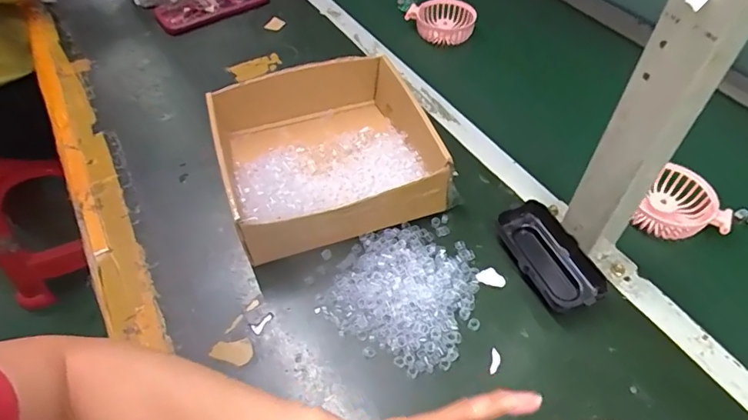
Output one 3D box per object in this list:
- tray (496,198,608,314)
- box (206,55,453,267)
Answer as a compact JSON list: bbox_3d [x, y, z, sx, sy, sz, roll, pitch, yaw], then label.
[{"bbox_3d":[0.157,0.045,0.444,0.058,0.029,0.110,-20,53,-14],"label":"tray"},{"bbox_3d":[-0.050,-0.063,0.514,0.208,0.066,0.210,-16,52,-11],"label":"box"}]

